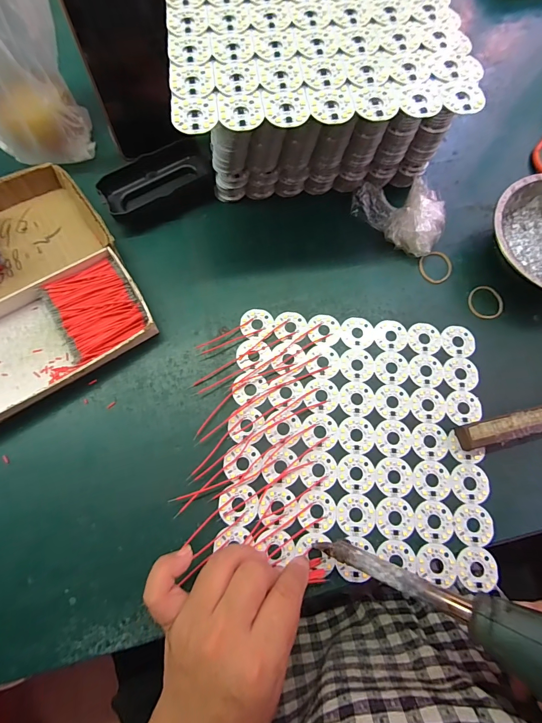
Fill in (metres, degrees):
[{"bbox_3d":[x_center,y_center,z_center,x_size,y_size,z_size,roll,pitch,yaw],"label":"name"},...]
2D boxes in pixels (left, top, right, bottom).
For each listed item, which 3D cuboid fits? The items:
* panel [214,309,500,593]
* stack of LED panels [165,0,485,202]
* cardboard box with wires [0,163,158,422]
[{"bbox_3d":[0.071,0.059,0.290,0.208,0.006,0.201,5,70,0],"label":"panel"},{"bbox_3d":[0.040,-0.260,0.327,0.240,0.129,0.242,-7,73,-3],"label":"stack of LED panels"},{"bbox_3d":[-0.231,-0.067,0.304,0.192,0.037,0.213,-30,77,-10],"label":"cardboard box with wires"}]

